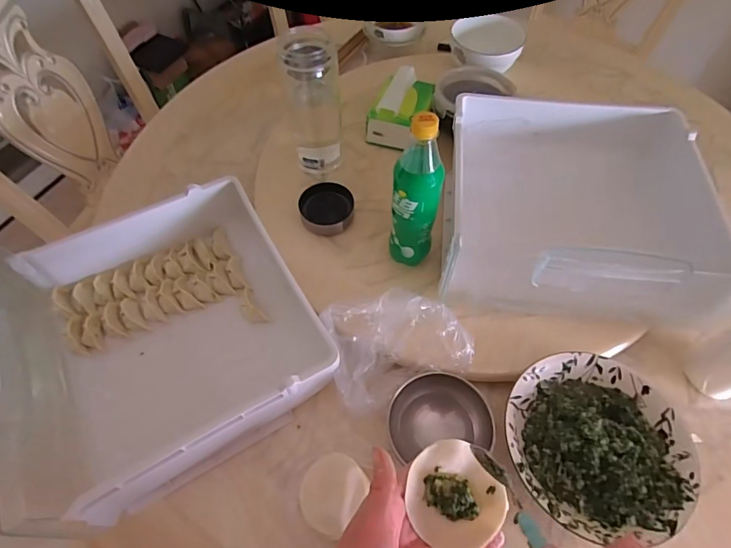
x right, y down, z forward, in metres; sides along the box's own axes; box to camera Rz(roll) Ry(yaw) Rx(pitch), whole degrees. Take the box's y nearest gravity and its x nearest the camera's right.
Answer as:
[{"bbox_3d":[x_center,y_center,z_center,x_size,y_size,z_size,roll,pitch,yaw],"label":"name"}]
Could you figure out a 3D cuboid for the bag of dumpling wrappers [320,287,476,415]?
[{"bbox_3d":[0.045,0.092,0.562,0.180,0.076,0.134,-13,58,-8],"label":"bag of dumpling wrappers"}]

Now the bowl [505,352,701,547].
[{"bbox_3d":[0.271,0.203,0.524,0.201,0.066,0.199,0,58,0],"label":"bowl"}]

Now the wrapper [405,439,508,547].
[{"bbox_3d":[0.066,0.171,0.333,0.067,0.018,0.072,0,58,0],"label":"wrapper"}]

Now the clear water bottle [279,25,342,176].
[{"bbox_3d":[-0.083,-0.266,0.701,0.087,0.214,0.089,-8,58,-4],"label":"clear water bottle"}]

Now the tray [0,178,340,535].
[{"bbox_3d":[-0.274,0.079,0.588,0.362,0.119,0.370,-27,61,-16],"label":"tray"}]

